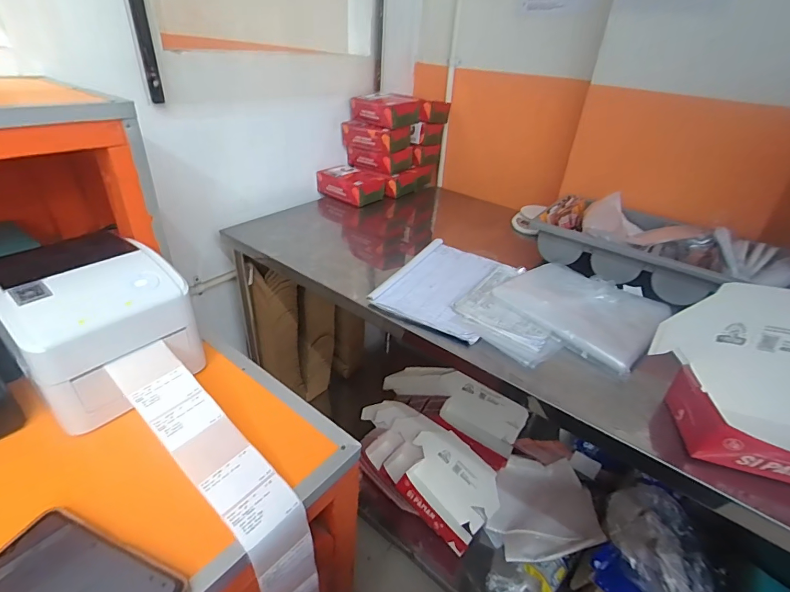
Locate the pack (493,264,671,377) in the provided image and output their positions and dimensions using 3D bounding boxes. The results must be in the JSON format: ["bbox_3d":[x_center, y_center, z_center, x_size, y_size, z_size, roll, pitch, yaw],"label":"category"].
[{"bbox_3d":[0.351,0.013,0.737,0.236,0.032,0.240,-21,41,-35],"label":"pack"}]

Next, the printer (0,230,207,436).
[{"bbox_3d":[-0.358,0.030,0.492,0.176,0.140,0.165,26,38,29],"label":"printer"}]

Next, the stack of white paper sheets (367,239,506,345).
[{"bbox_3d":[0.105,-0.029,0.795,0.195,0.011,0.296,19,35,21],"label":"stack of white paper sheets"}]

